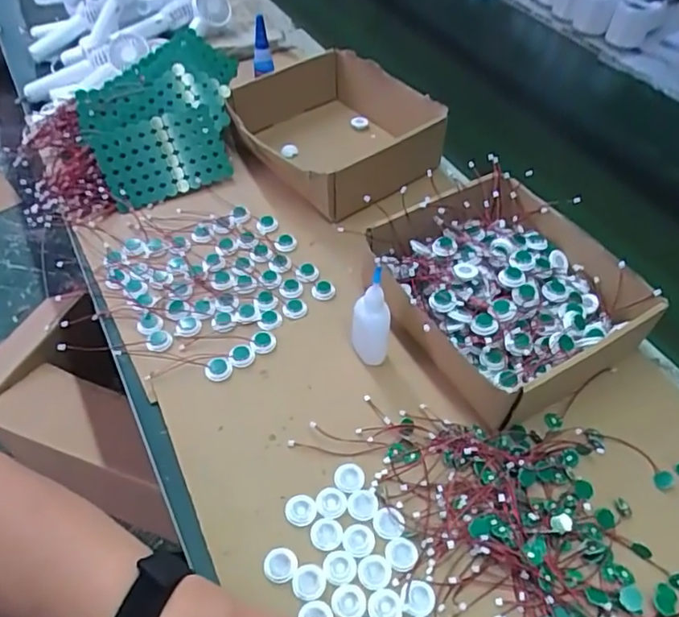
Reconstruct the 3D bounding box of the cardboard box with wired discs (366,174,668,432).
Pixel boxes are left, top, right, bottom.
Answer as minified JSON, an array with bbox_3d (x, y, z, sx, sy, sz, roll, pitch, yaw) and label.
[{"bbox_3d":[0.148,-0.018,0.530,0.198,0.068,0.214,-26,55,-22],"label":"cardboard box with wired discs"}]

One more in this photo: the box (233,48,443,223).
[{"bbox_3d":[-0.014,-0.217,0.689,0.191,0.075,0.225,-31,57,-25],"label":"box"}]

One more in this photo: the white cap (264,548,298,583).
[{"bbox_3d":[-0.042,0.180,0.403,0.023,0.004,0.022,1,49,-1],"label":"white cap"}]

